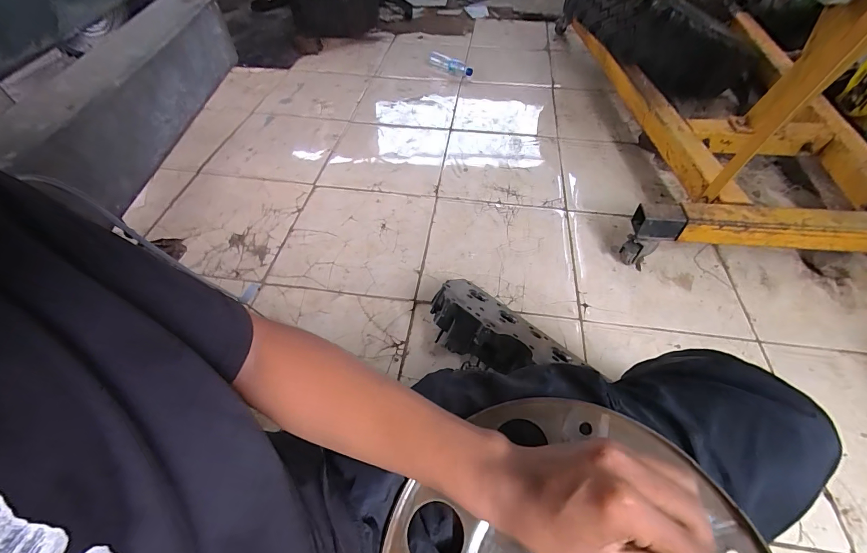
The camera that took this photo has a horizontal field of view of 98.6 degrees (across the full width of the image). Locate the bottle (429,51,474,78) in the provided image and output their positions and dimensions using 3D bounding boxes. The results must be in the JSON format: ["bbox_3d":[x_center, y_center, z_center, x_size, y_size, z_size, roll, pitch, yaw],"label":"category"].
[{"bbox_3d":[0.072,-0.936,1.643,0.216,0.069,0.053,24,55,6],"label":"bottle"}]

